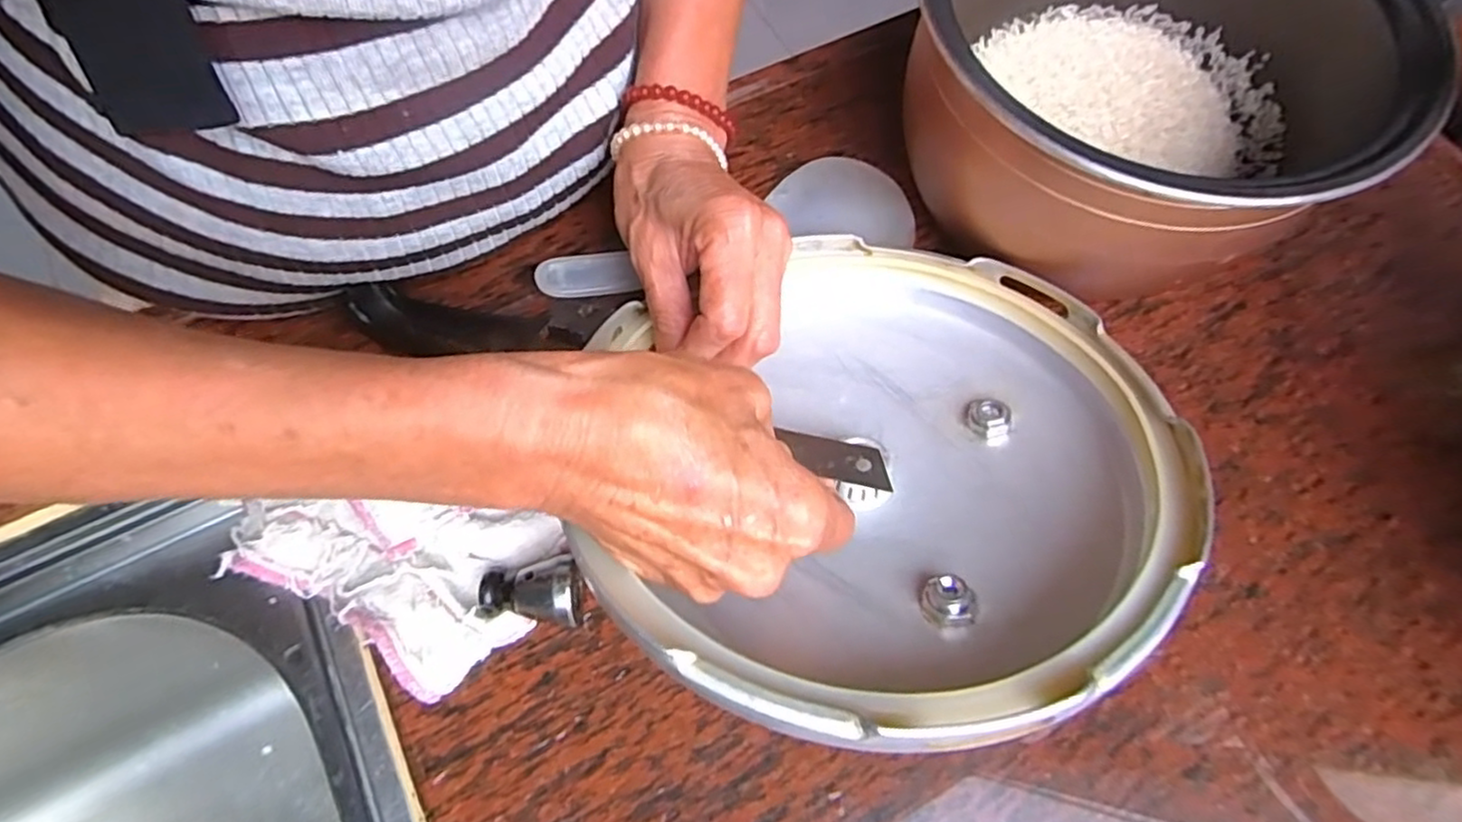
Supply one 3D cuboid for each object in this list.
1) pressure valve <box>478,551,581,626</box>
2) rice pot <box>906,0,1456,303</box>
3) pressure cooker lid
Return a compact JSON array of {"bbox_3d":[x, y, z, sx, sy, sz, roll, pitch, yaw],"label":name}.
[{"bbox_3d":[-0.076,0.070,0.273,0.041,0.027,0.024,7,68,3],"label":"pressure valve"},{"bbox_3d":[0.174,-0.142,0.317,0.183,0.111,0.186,0,68,0],"label":"rice pot"},{"bbox_3d":[0.052,0.017,0.263,0.217,0.043,0.210,0,44,0],"label":"pressure cooker lid"}]

